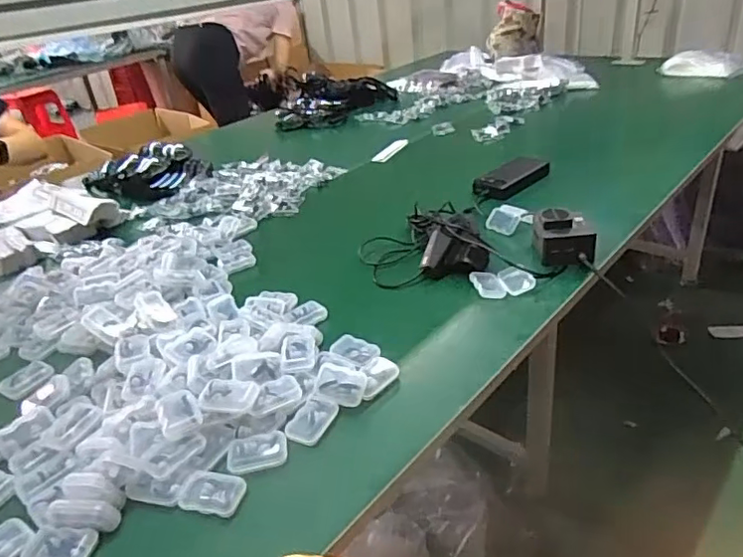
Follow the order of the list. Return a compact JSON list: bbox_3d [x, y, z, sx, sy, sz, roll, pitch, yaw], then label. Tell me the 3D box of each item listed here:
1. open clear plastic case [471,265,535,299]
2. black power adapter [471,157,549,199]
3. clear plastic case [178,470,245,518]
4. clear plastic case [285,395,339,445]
[{"bbox_3d":[0.174,0.006,0.737,0.079,0.020,0.049,-7,31,0],"label":"open clear plastic case"},{"bbox_3d":[0.257,-0.185,1.027,0.160,0.030,0.068,-29,37,-33],"label":"black power adapter"},{"bbox_3d":[-0.142,0.189,0.500,0.057,0.010,0.039,1,32,12],"label":"clear plastic case"},{"bbox_3d":[-0.061,0.140,0.563,0.038,0.012,0.055,12,35,28],"label":"clear plastic case"}]

